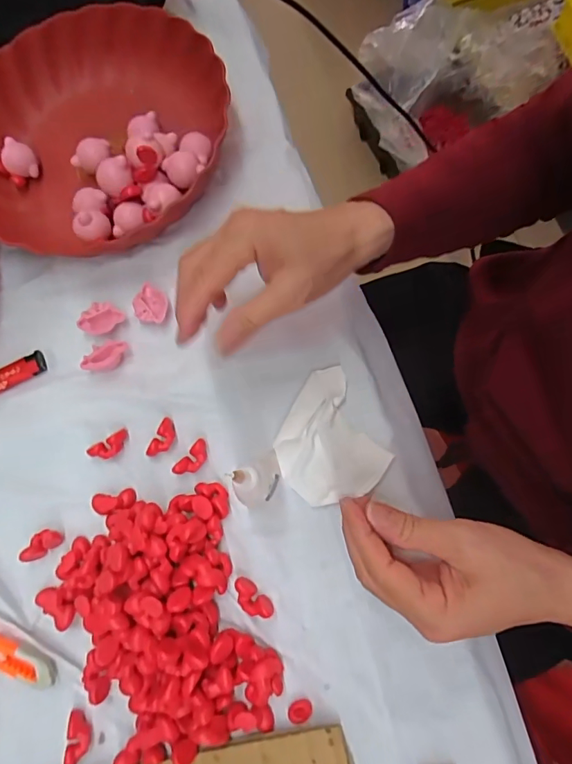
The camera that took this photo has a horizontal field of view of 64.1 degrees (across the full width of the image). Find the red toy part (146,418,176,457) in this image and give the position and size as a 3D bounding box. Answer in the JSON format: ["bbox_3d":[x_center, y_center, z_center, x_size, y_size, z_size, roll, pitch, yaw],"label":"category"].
[{"bbox_3d":[-0.094,0.043,0.350,0.015,0.009,0.031,20,78,12],"label":"red toy part"}]

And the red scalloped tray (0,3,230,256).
[{"bbox_3d":[-0.171,-0.220,0.401,0.223,0.064,0.213,-6,73,5],"label":"red scalloped tray"}]

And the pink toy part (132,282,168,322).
[{"bbox_3d":[-0.111,-0.063,0.378,0.033,0.008,0.029,32,80,14],"label":"pink toy part"}]

